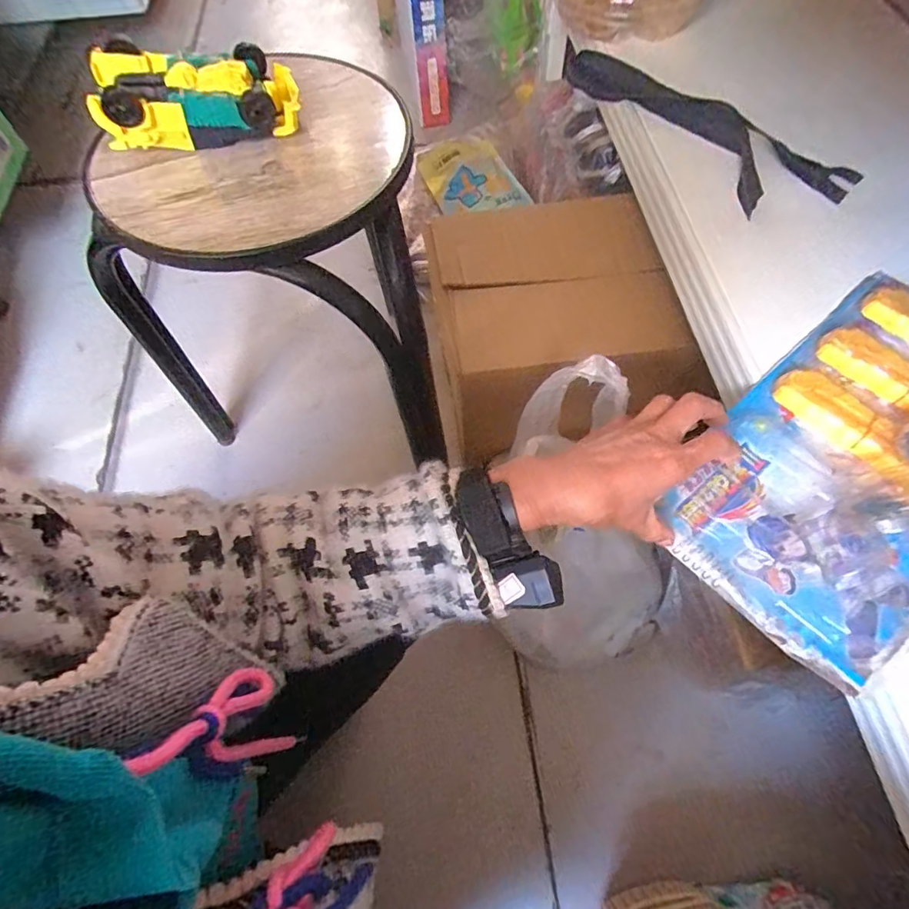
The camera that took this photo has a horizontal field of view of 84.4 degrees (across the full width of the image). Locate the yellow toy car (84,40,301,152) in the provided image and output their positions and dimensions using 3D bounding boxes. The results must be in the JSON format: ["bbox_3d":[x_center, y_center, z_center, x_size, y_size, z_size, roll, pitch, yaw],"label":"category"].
[{"bbox_3d":[-0.219,-0.305,0.425,0.163,0.059,0.098,-14,65,1],"label":"yellow toy car"}]

